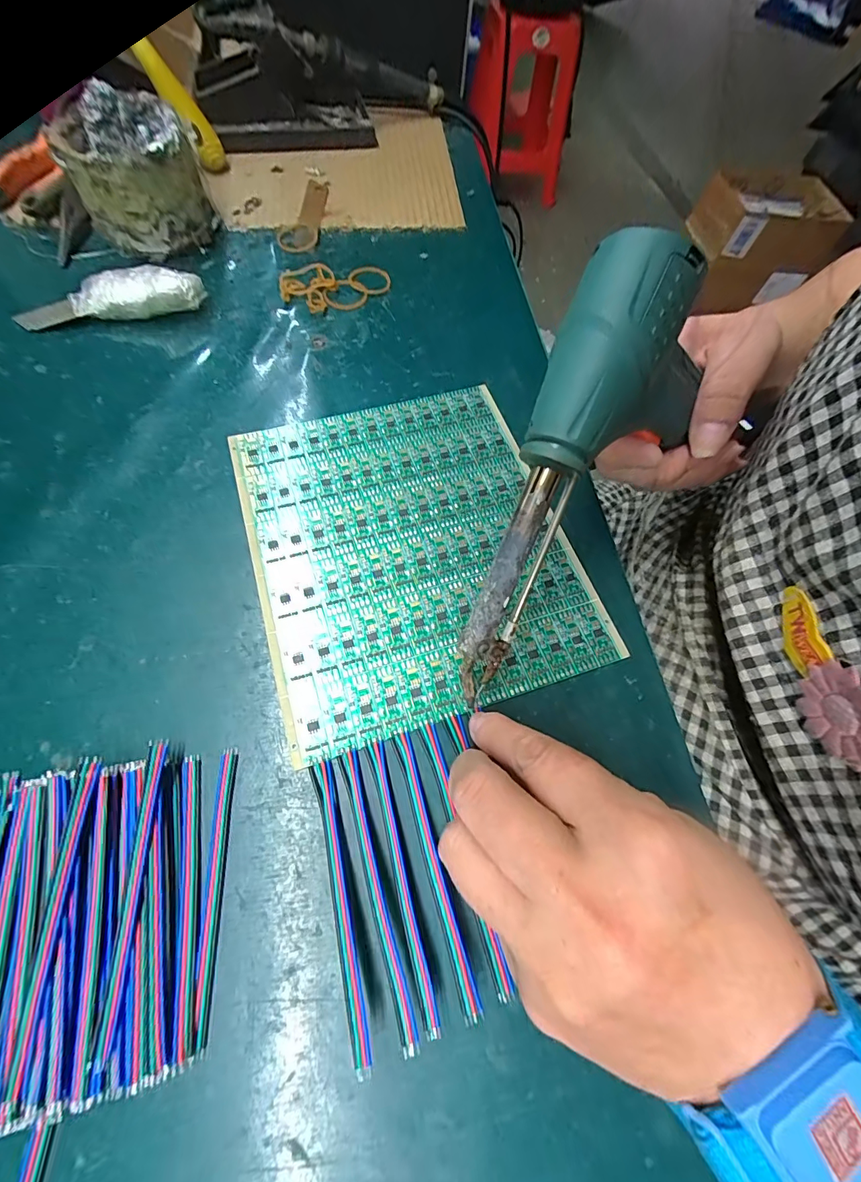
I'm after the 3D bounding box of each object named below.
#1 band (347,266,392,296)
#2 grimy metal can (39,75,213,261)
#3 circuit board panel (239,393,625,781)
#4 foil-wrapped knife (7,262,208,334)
[{"bbox_3d":[-0.047,-0.235,0.329,0.031,0.004,0.035,-20,68,-11],"label":"band"},{"bbox_3d":[-0.203,-0.288,0.301,0.080,0.078,0.065,-21,68,-12],"label":"grimy metal can"},{"bbox_3d":[-0.012,-0.030,0.238,0.163,0.004,0.192,-16,67,-10],"label":"circuit board panel"},{"bbox_3d":[-0.214,-0.195,0.290,0.119,0.025,0.022,-11,67,-7],"label":"foil-wrapped knife"}]

